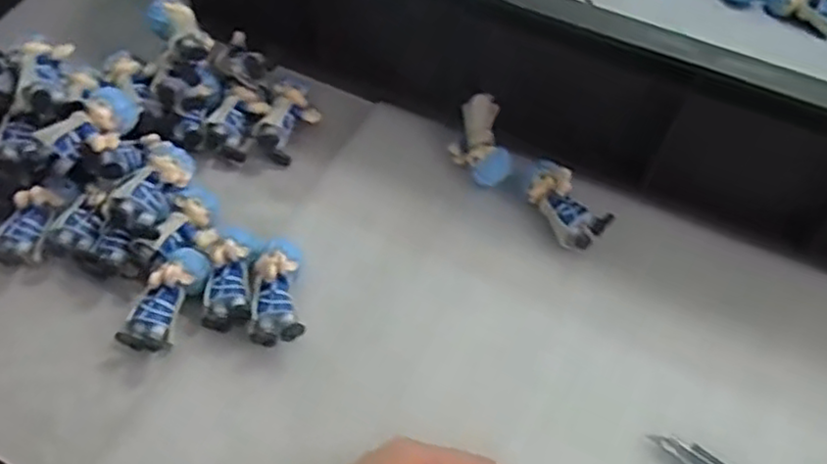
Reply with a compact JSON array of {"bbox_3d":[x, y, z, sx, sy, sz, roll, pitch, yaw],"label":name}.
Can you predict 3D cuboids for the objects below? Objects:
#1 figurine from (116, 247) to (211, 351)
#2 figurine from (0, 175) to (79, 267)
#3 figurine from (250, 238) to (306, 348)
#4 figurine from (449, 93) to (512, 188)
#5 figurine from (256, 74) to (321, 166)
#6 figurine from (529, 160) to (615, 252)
[{"bbox_3d":[-0.136,0.035,0.372,0.024,0.022,0.060,23,70,13],"label":"figurine"},{"bbox_3d":[-0.222,-0.008,0.398,0.025,0.018,0.059,30,79,17],"label":"figurine"},{"bbox_3d":[-0.075,0.033,0.379,0.027,0.031,0.059,-2,56,-4],"label":"figurine"},{"bbox_3d":[0.043,-0.057,0.442,0.032,0.038,0.049,-9,56,-8],"label":"figurine"},{"bbox_3d":[-0.083,-0.075,0.454,0.030,0.021,0.059,15,70,7],"label":"figurine"},{"bbox_3d":[0.093,-0.017,0.416,0.027,0.022,0.057,-29,80,-20],"label":"figurine"}]

